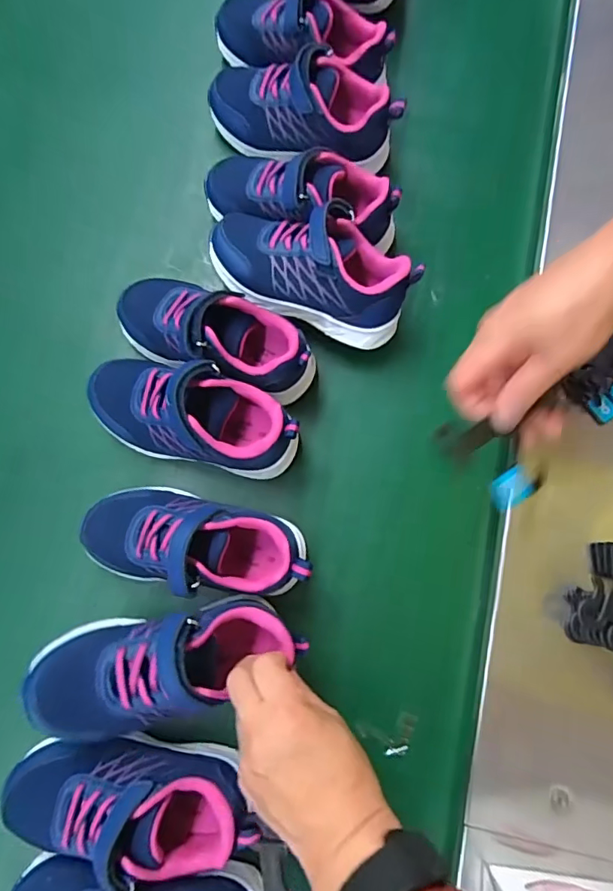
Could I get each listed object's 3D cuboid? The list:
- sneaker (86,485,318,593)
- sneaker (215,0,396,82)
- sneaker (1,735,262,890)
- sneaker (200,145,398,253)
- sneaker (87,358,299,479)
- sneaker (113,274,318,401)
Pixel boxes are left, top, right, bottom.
[{"bbox_3d":[-0.083,0.072,0.379,0.170,0.076,0.069,11,78,1],"label":"sneaker"},{"bbox_3d":[-0.008,-0.374,0.468,0.169,0.064,0.066,22,78,3],"label":"sneaker"},{"bbox_3d":[-0.120,0.244,0.352,0.165,0.080,0.065,10,78,1],"label":"sneaker"},{"bbox_3d":[-0.007,-0.213,0.437,0.168,0.076,0.068,19,78,3],"label":"sneaker"},{"bbox_3d":[-0.089,-0.024,0.398,0.170,0.078,0.071,14,78,2],"label":"sneaker"},{"bbox_3d":[-0.076,-0.085,0.409,0.169,0.074,0.081,19,78,3],"label":"sneaker"}]

